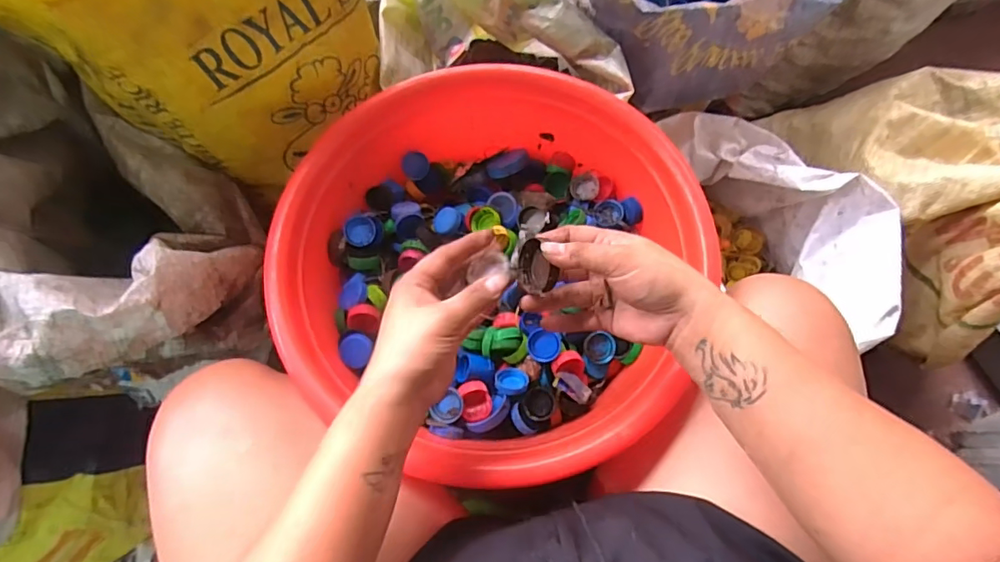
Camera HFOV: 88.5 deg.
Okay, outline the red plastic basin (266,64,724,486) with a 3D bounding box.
[{"bbox_3d":[-0.005,-0.030,0.500,0.365,0.117,0.355,0,73,-2],"label":"red plastic basin"}]

